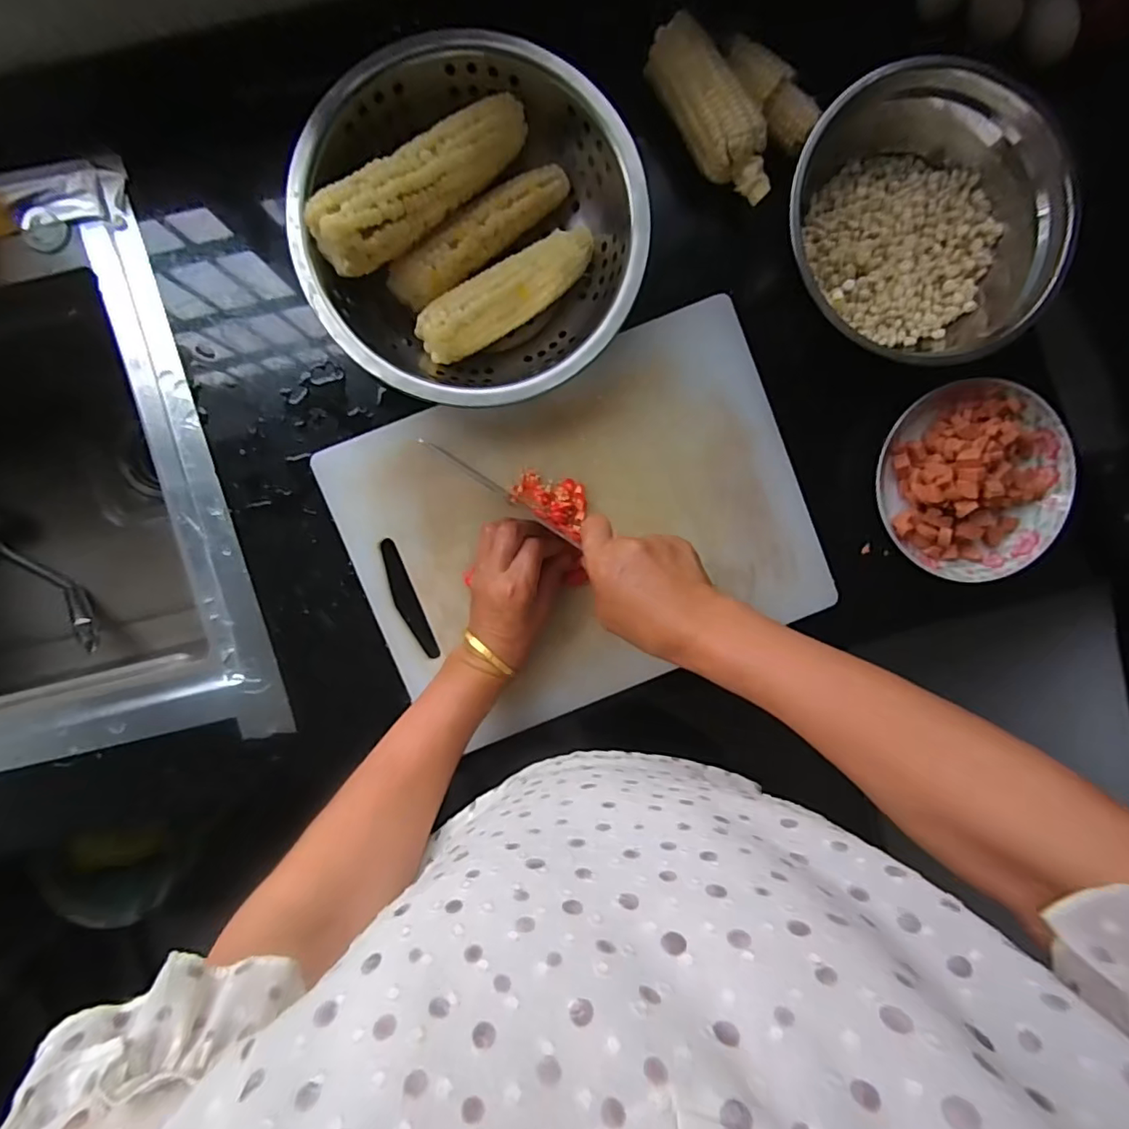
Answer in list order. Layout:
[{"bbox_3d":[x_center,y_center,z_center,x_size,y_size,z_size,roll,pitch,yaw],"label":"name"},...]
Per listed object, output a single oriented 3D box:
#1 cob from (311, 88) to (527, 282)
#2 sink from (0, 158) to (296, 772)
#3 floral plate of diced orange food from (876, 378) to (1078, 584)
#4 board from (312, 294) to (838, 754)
[{"bbox_3d":[-0.107,-0.294,0.436,0.185,0.038,0.052,-42,93,-11],"label":"cob"},{"bbox_3d":[-0.665,-0.037,0.608,0.716,0.263,0.498,-11,95,-1],"label":"sink"},{"bbox_3d":[0.367,-0.074,0.504,0.170,0.038,0.171,0,94,0],"label":"floral plate of diced orange food"},{"bbox_3d":[0.016,-0.030,0.499,0.387,0.020,0.289,-21,94,1],"label":"board"}]

